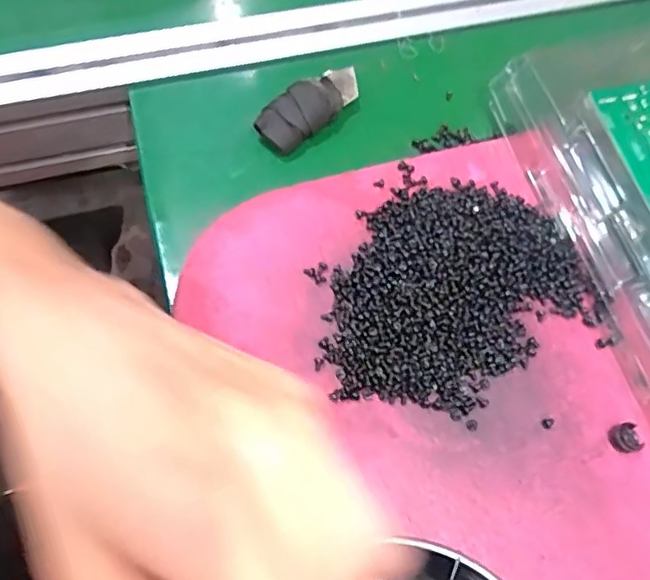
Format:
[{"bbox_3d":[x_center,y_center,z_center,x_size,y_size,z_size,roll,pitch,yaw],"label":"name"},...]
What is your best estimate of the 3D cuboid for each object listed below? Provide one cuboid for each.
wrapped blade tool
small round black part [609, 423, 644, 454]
[{"bbox_3d":[-0.010,-0.115,0.353,0.068,0.012,0.030,-42,75,-14],"label":"wrapped blade tool"},{"bbox_3d":[0.154,0.076,0.288,0.014,0.007,0.014,0,69,0],"label":"small round black part"}]

